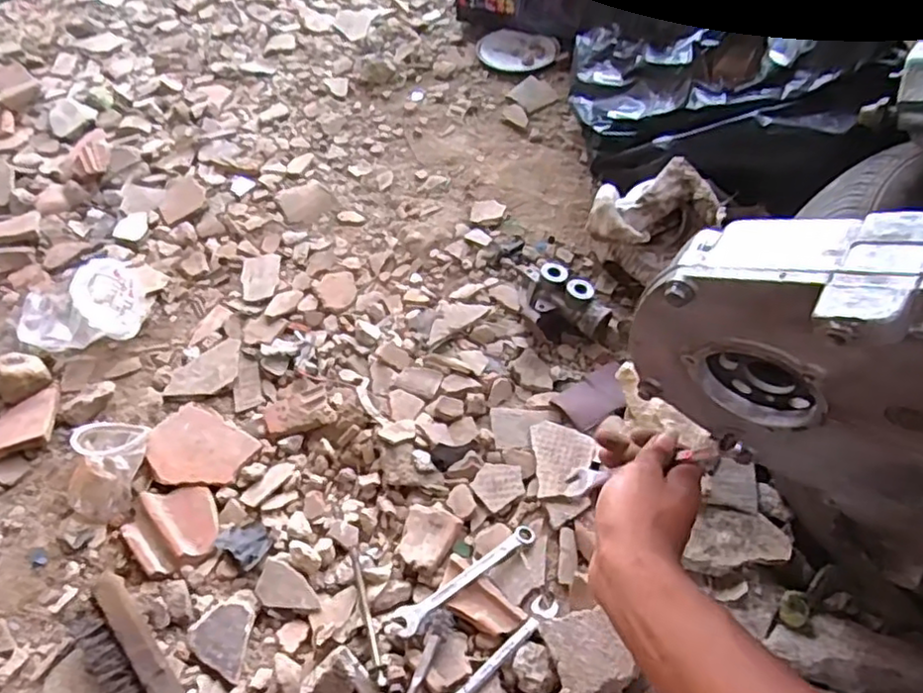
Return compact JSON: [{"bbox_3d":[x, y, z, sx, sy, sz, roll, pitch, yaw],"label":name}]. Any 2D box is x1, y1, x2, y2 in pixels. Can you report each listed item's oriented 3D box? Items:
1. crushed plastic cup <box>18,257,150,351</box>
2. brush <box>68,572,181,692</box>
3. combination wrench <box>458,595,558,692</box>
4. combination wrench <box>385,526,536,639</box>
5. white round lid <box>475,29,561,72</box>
[{"bbox_3d":[-0.449,-0.046,0.771,0.140,0.074,0.090,-14,55,-10],"label":"crushed plastic cup"},{"bbox_3d":[-0.256,0.289,0.543,0.052,0.037,0.236,-35,61,-23],"label":"brush"},{"bbox_3d":[0.030,0.265,0.565,0.136,0.011,0.020,-37,61,-24],"label":"combination wrench"},{"bbox_3d":[0.002,0.210,0.600,0.157,0.012,0.025,-29,59,-20],"label":"combination wrench"},{"bbox_3d":[0.098,-0.514,1.144,0.138,0.018,0.138,0,53,0],"label":"white round lid"}]

